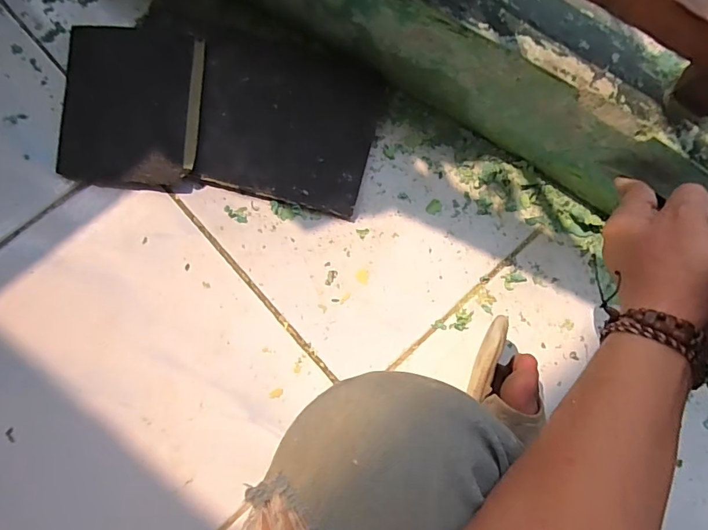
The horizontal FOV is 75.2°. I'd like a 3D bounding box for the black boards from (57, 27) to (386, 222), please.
[{"bbox_3d":[-0.121,-0.133,0.411,0.274,0.023,0.144,8,81,-1],"label":"black boards"}]

